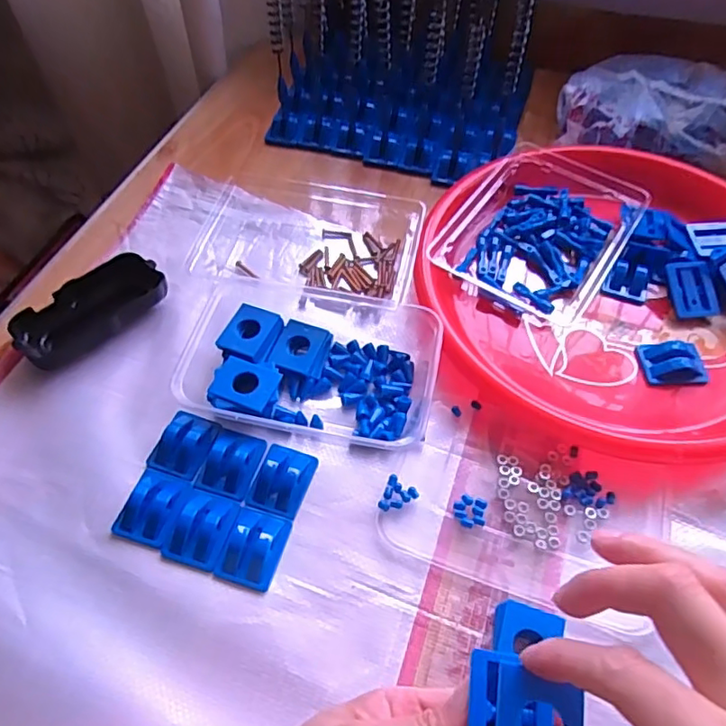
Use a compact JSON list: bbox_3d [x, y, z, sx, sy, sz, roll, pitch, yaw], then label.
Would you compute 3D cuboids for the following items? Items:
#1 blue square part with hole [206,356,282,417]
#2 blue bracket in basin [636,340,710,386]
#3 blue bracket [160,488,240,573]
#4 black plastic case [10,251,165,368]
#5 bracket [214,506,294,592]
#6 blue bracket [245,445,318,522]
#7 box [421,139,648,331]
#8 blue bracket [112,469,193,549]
[{"bbox_3d":[-0.080,0.016,0.391,0.045,0.009,0.038,15,59,8],"label":"blue square part with hole"},{"bbox_3d":[0.222,-0.002,0.410,0.043,0.016,0.032,-3,56,-2],"label":"blue bracket in basin"},{"bbox_3d":[-0.097,0.099,0.347,0.035,0.011,0.044,15,57,10],"label":"blue bracket"},{"bbox_3d":[-0.204,-0.039,0.434,0.108,0.027,0.047,-37,63,-23],"label":"black plastic case"},{"bbox_3d":[-0.065,0.109,0.342,0.033,0.011,0.044,13,57,9],"label":"bracket"},{"bbox_3d":[-0.052,0.073,0.367,0.034,0.013,0.046,15,57,10],"label":"blue bracket"},{"bbox_3d":[0.145,-0.106,0.470,0.121,0.035,0.158,31,61,19],"label":"box"},{"bbox_3d":[-0.129,0.088,0.355,0.036,0.010,0.043,14,57,10],"label":"blue bracket"}]

